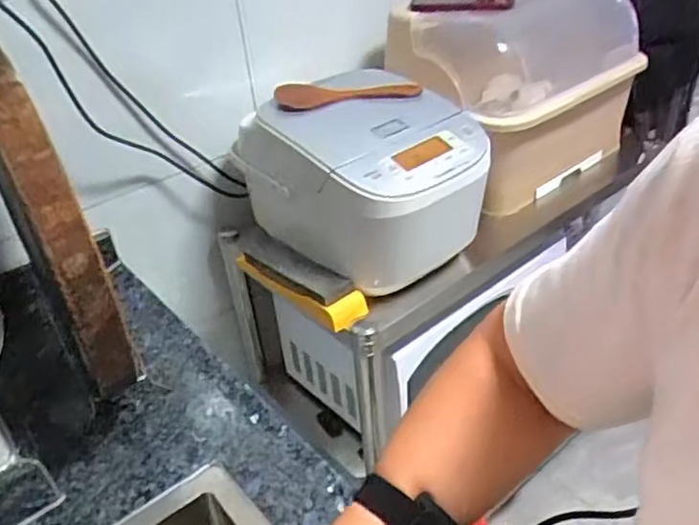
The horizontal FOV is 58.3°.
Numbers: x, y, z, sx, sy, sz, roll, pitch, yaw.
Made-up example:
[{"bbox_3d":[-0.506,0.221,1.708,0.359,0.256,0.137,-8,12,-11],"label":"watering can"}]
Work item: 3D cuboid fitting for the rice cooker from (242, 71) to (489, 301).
[{"bbox_3d":[0.026,-0.137,0.928,0.249,0.217,0.323,-28,39,-32],"label":"rice cooker"}]

